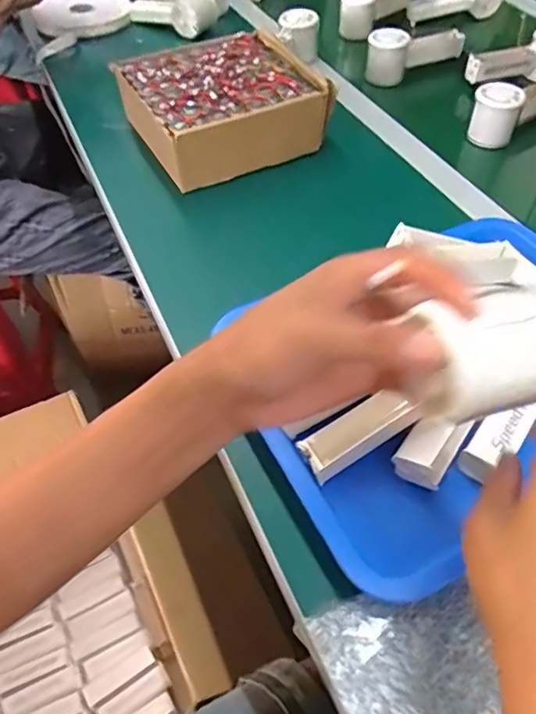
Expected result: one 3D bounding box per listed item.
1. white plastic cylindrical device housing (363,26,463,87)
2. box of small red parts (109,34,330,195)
[{"bbox_3d":[0.225,-0.467,0.853,0.165,0.070,0.050,-26,55,-19],"label":"white plastic cylindrical device housing"},{"bbox_3d":[-0.057,-0.310,0.688,0.211,0.073,0.198,-22,54,-16],"label":"box of small red parts"}]

